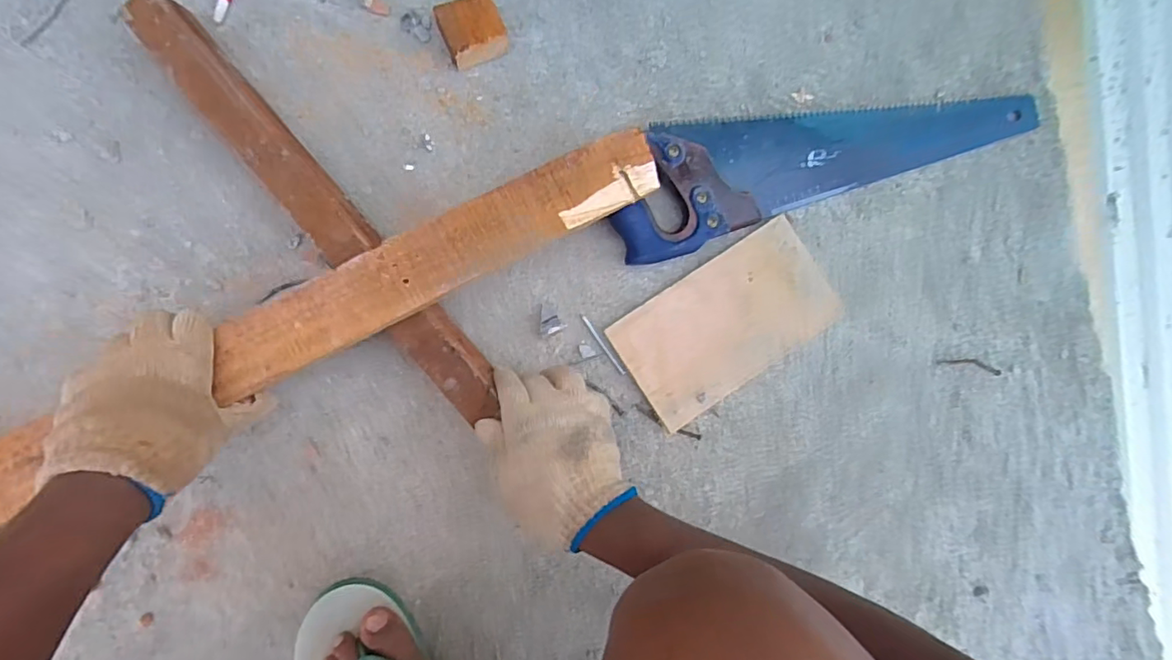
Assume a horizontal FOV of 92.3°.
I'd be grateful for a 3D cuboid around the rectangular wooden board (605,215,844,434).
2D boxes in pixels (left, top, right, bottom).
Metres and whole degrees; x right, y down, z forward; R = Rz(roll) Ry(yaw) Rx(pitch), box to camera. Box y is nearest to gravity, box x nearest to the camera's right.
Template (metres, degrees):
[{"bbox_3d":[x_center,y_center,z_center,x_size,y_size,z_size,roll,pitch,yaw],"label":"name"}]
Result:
[{"bbox_3d":[0.149,-0.011,0.580,0.231,0.006,0.124,-33,92,-9],"label":"rectangular wooden board"}]

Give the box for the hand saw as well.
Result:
[{"bbox_3d":[0.241,-0.199,0.598,0.459,0.033,0.126,-20,90,-9],"label":"hand saw"}]

